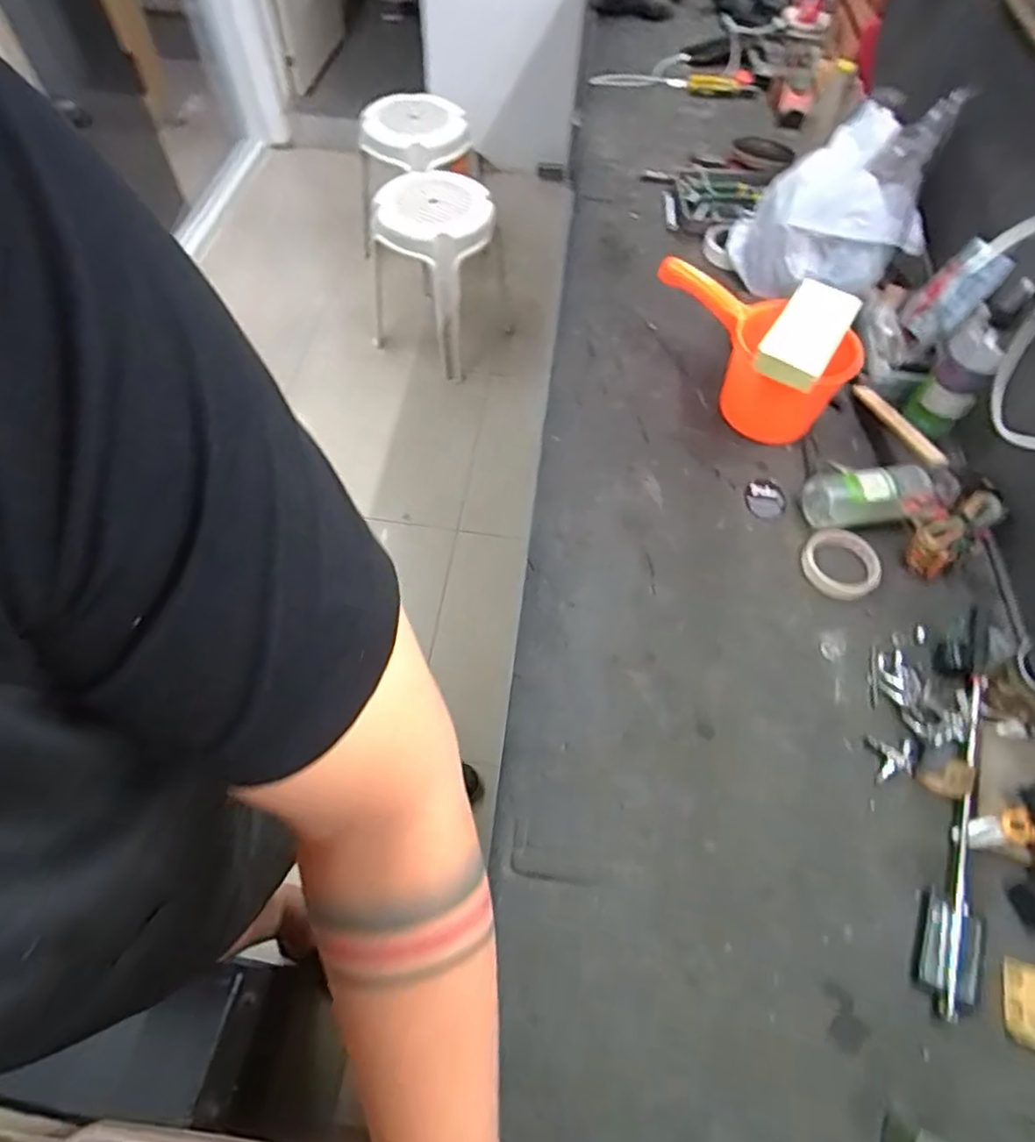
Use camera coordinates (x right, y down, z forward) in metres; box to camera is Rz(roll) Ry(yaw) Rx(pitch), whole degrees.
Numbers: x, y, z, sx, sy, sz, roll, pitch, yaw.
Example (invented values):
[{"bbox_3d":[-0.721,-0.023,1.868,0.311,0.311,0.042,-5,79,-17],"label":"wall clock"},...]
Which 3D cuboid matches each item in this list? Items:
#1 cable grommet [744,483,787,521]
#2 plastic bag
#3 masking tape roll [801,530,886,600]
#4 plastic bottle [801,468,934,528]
[{"bbox_3d":[0.328,-0.090,0.826,0.051,0.009,0.056,-2,60,0],"label":"cable grommet"},{"bbox_3d":[0.494,-0.575,0.985,0.266,0.194,0.267,18,60,8],"label":"plastic bag"},{"bbox_3d":[0.395,-0.009,0.767,0.090,0.014,0.089,0,60,0],"label":"masking tape roll"},{"bbox_3d":[0.447,-0.091,0.785,0.169,0.059,0.069,0,60,0],"label":"plastic bottle"}]

